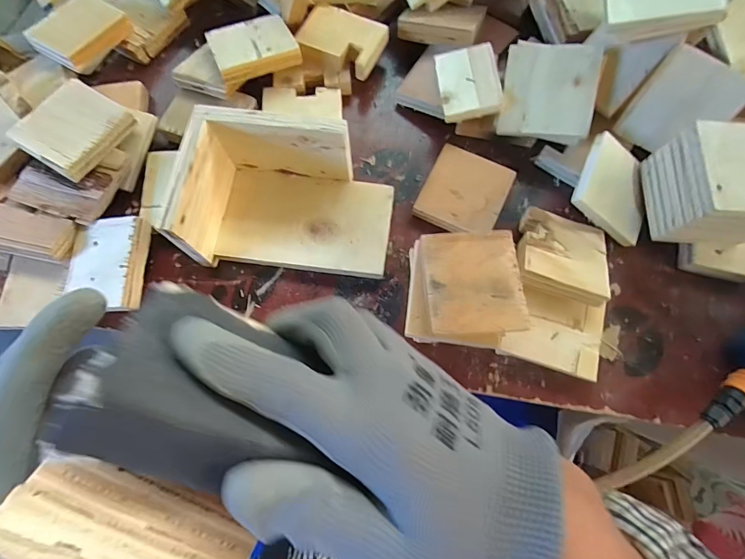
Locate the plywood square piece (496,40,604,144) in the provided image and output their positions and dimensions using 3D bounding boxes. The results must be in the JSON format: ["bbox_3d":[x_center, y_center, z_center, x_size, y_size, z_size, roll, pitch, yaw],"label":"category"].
[{"bbox_3d":[0.185,-0.197,0.396,0.090,0.010,0.091,11,101,17],"label":"plywood square piece"}]

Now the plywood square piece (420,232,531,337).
[{"bbox_3d":[0.088,0.001,0.327,0.082,0.006,0.090,-4,74,-3],"label":"plywood square piece"}]

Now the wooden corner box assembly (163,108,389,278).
[{"bbox_3d":[-0.076,-0.078,0.369,0.192,0.089,0.125,7,74,0],"label":"wooden corner box assembly"}]

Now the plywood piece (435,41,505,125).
[{"bbox_3d":[0.108,-0.222,0.421,0.065,0.011,0.093,-7,69,10],"label":"plywood piece"}]

